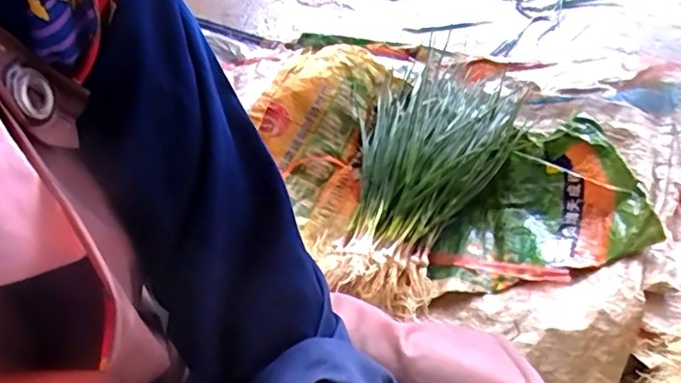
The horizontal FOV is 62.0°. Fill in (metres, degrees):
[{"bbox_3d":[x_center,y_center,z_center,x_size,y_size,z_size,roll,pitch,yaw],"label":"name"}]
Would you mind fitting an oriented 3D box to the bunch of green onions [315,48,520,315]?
[{"bbox_3d":[0.149,-0.059,0.996,0.255,0.091,0.508,18,51,20],"label":"bunch of green onions"}]

